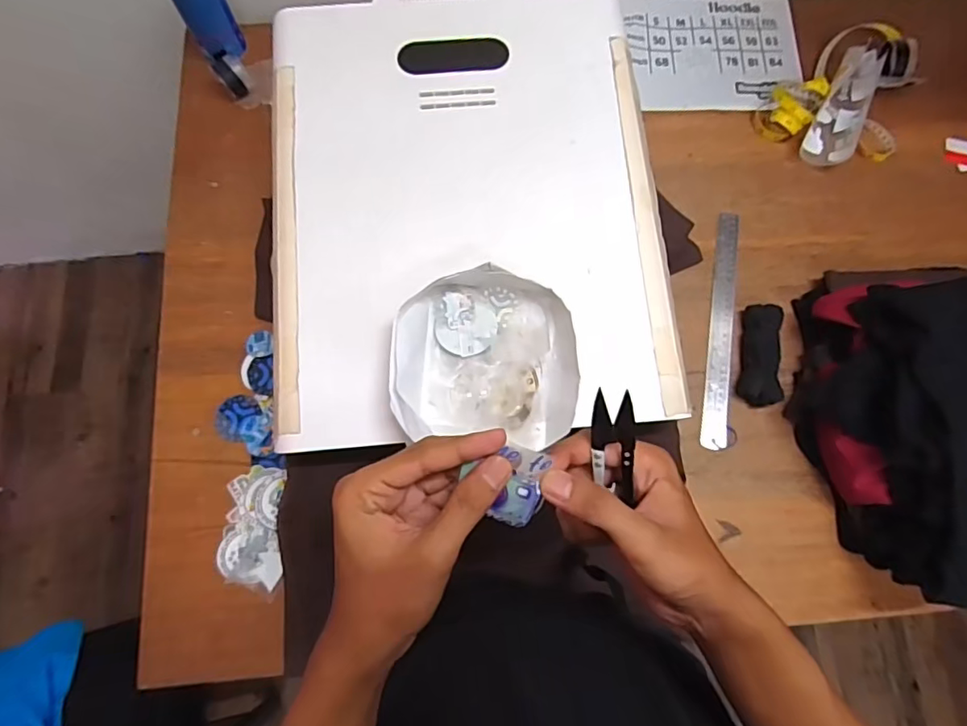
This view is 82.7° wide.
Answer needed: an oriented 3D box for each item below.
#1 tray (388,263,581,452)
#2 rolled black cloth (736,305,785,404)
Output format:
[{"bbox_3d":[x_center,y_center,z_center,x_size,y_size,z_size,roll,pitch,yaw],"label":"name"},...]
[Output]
[{"bbox_3d":[0.002,-0.008,0.508,0.169,0.039,0.160,5,75,-1],"label":"tray"},{"bbox_3d":[0.352,-0.011,0.694,0.044,0.023,0.128,11,75,1],"label":"rolled black cloth"}]

